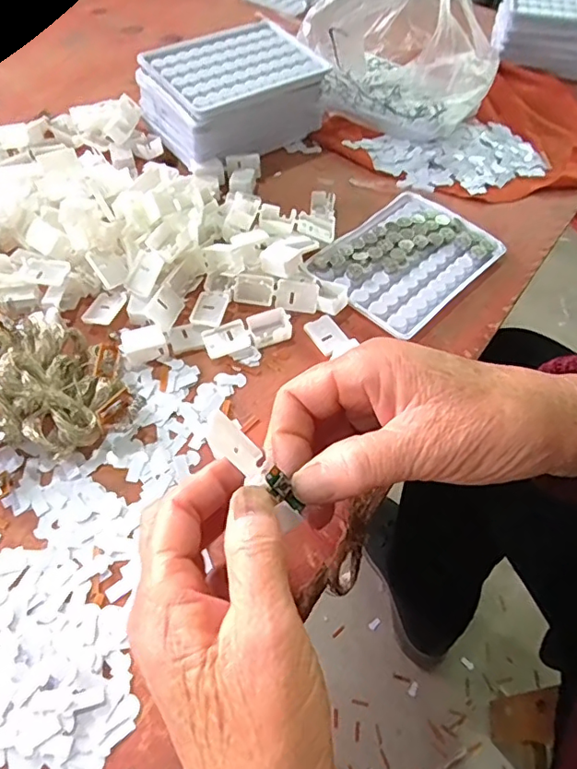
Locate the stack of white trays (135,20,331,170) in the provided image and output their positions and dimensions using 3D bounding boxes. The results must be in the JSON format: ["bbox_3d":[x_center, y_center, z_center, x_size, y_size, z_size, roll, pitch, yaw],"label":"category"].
[{"bbox_3d":[-0.046,-0.240,0.450,0.137,0.063,0.095,-37,63,-24],"label":"stack of white trays"}]

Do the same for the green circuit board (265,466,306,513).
[{"bbox_3d":[-0.001,0.042,0.210,0.008,0.004,0.021,-45,107,-27],"label":"green circuit board"}]

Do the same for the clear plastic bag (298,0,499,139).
[{"bbox_3d":[0.110,-0.316,0.477,0.158,0.117,0.163,19,56,12],"label":"clear plastic bag"}]

